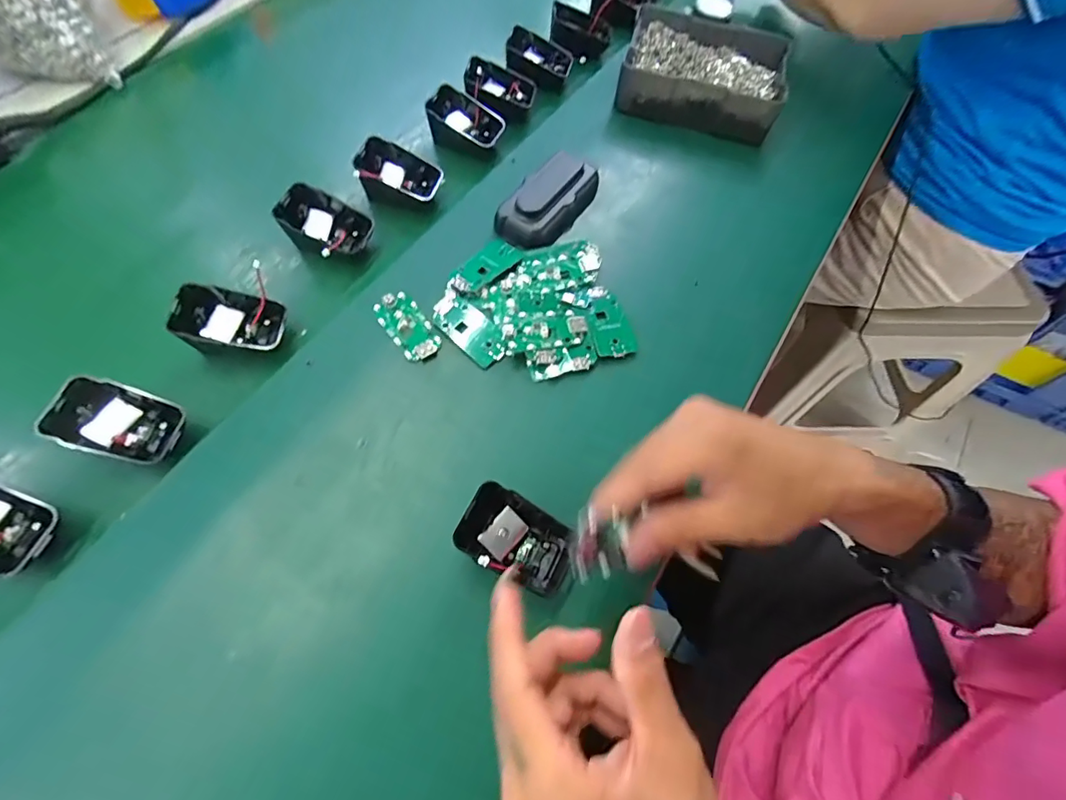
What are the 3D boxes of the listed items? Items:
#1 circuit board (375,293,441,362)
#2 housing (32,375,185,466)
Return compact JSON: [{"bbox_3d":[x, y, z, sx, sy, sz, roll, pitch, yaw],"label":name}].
[{"bbox_3d":[-0.096,-0.057,0.371,0.031,0.006,0.064,-33,69,-15],"label":"circuit board"},{"bbox_3d":[-0.266,0.014,0.313,0.068,0.018,0.044,23,65,-21],"label":"housing"}]

